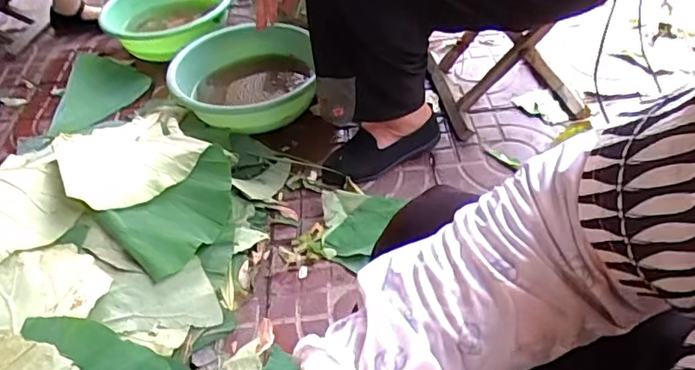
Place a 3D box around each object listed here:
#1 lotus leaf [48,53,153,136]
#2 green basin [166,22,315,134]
[{"bbox_3d":[-0.601,-0.241,1.399,0.207,0.031,0.334,-9,44,-2],"label":"lotus leaf"},{"bbox_3d":[-0.233,-0.222,1.232,0.290,0.137,0.296,-4,44,4],"label":"green basin"}]

